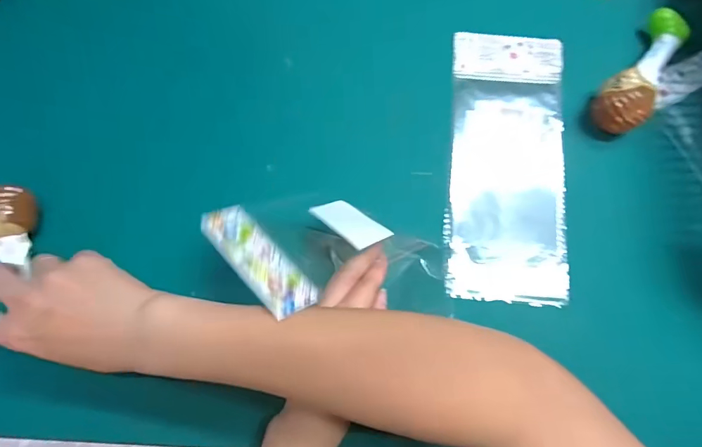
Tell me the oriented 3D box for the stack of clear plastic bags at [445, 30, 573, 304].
[{"bbox_3d":[0.139,-0.059,0.359,0.098,0.011,0.251,5,76,3],"label":"stack of clear plastic bags"}]

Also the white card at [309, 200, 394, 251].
[{"bbox_3d":[-0.001,-0.001,0.314,0.057,0.004,0.039,35,37,31],"label":"white card"}]

